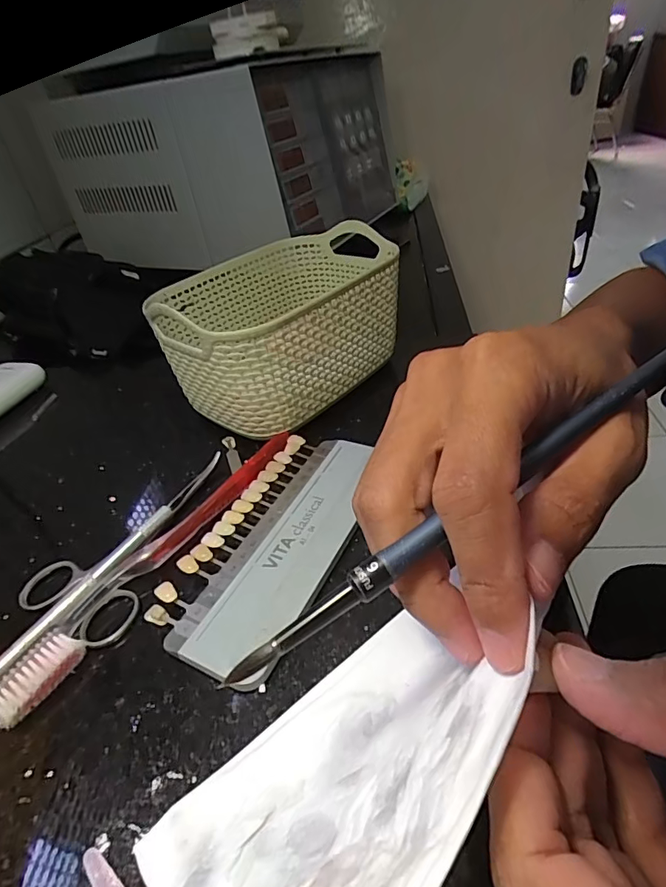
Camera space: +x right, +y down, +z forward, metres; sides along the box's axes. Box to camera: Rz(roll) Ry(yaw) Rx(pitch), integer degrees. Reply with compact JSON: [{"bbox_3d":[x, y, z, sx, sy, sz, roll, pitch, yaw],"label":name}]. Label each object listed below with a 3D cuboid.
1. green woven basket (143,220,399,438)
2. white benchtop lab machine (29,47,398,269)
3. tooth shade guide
[{"bbox_3d":[-0.035,-0.084,0.338,0.118,0.086,0.165,25,49,36],"label":"green woven basket"},{"bbox_3d":[-0.149,-0.401,0.674,0.367,0.222,0.328,14,43,27],"label":"white benchtop lab machine"},{"bbox_3d":[-0.027,0.046,0.241,0.067,0.011,0.143,13,43,26],"label":"tooth shade guide"}]

